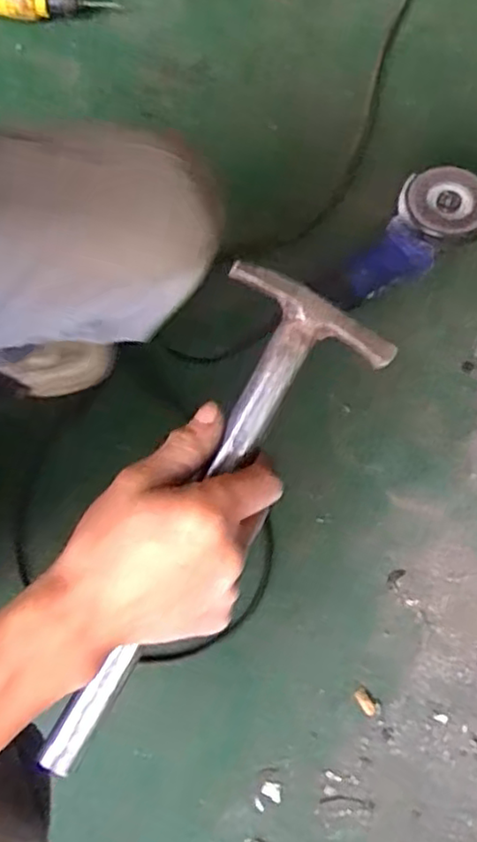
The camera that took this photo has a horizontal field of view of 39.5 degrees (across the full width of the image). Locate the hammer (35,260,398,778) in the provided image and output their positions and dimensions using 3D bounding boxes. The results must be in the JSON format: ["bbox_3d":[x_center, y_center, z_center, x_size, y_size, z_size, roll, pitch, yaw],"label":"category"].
[{"bbox_3d":[-0.028,0.069,0.370,0.086,0.030,0.305,29,96,12],"label":"hammer"}]

